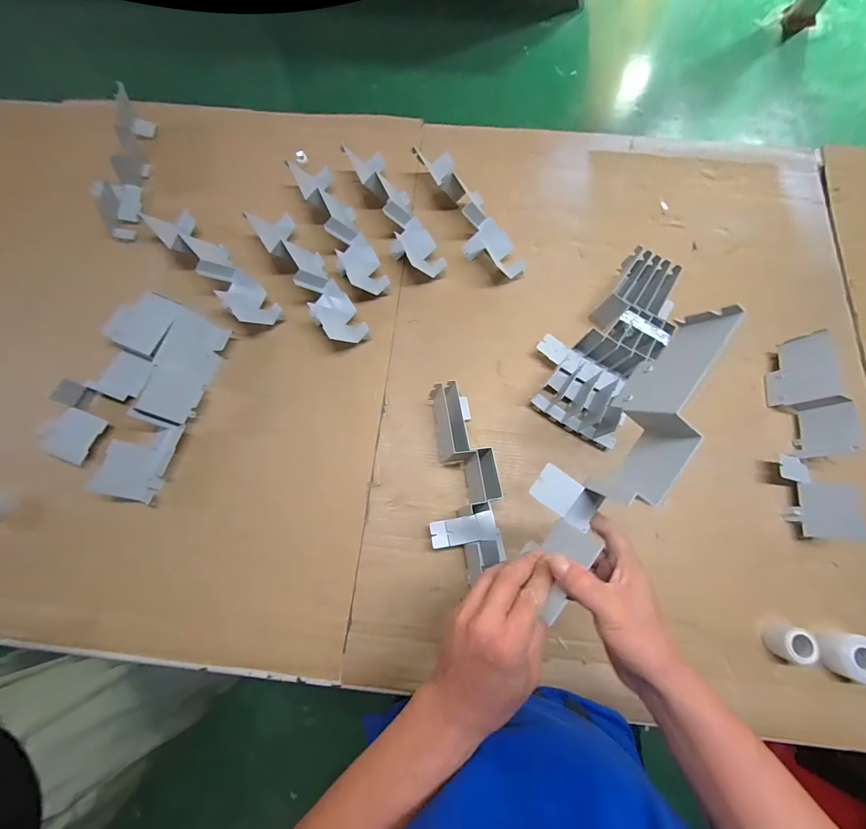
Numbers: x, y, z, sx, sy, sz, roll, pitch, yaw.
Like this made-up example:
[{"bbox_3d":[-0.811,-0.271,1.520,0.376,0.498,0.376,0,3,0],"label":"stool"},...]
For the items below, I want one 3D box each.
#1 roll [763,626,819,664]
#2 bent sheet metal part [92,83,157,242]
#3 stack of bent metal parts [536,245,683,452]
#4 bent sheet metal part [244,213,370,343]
[{"bbox_3d":[0.509,0.326,0.530,0.047,0.045,0.047,16,74,5],"label":"roll"},{"bbox_3d":[-0.644,-0.521,0.775,0.072,0.067,0.354,-7,74,-2],"label":"bent sheet metal part"},{"bbox_3d":[0.298,-0.127,0.638,0.180,0.105,0.333,29,88,9],"label":"stack of bent metal parts"},{"bbox_3d":[-0.227,-0.253,0.688,0.076,0.077,0.305,-33,76,-9],"label":"bent sheet metal part"}]

